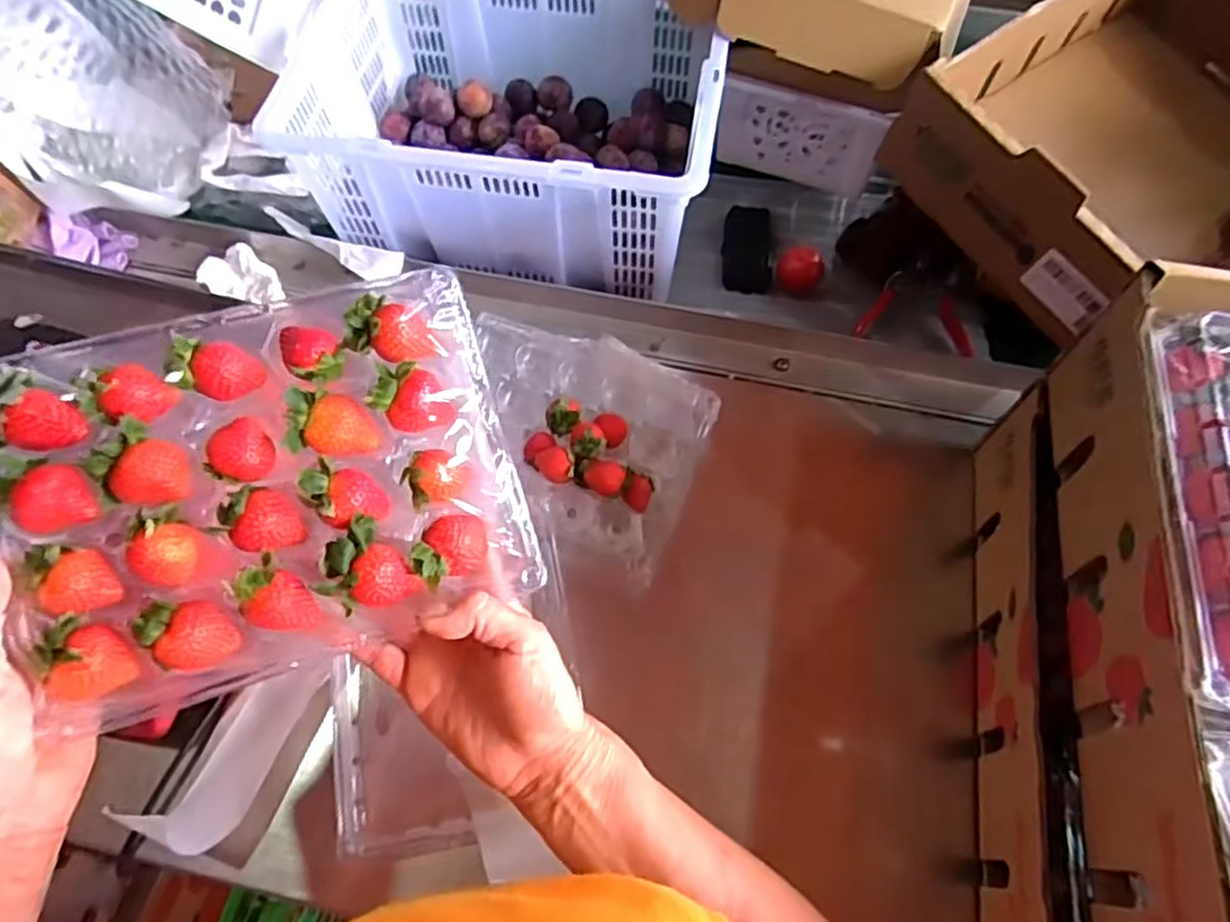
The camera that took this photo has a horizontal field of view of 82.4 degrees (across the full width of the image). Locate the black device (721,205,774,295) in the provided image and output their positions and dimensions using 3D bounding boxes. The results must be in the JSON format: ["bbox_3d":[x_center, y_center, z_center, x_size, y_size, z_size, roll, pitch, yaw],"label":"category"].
[{"bbox_3d":[0.142,-0.230,0.755,0.050,0.020,0.108,2,63,1],"label":"black device"}]

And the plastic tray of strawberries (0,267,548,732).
[{"bbox_3d":[-0.168,0.011,0.344,0.229,0.039,0.173,-17,85,-14],"label":"plastic tray of strawberries"}]

